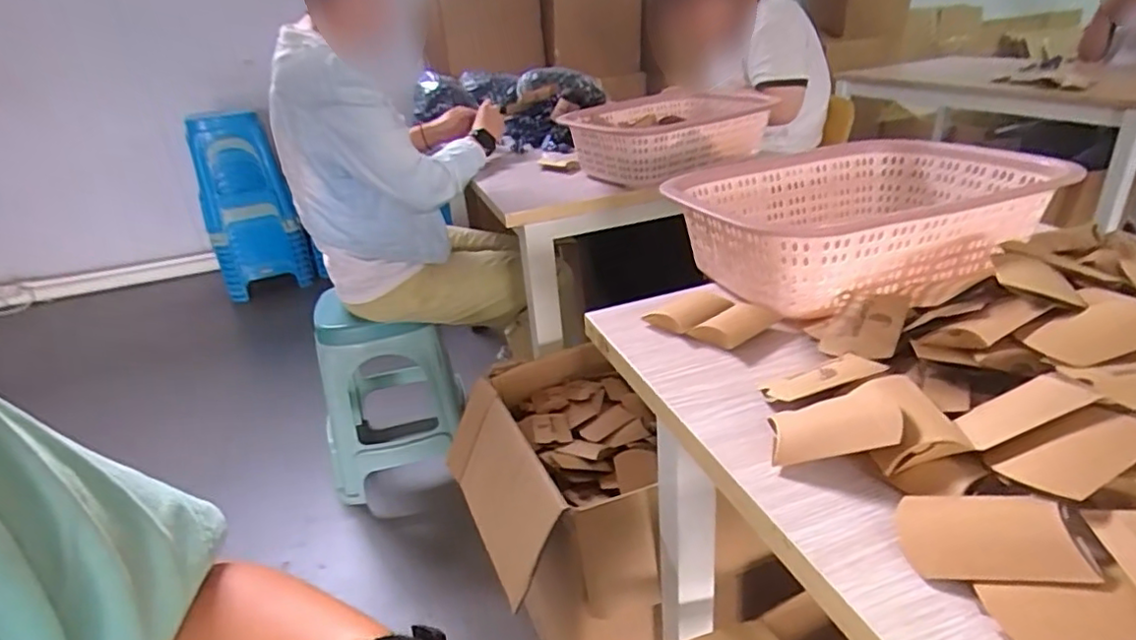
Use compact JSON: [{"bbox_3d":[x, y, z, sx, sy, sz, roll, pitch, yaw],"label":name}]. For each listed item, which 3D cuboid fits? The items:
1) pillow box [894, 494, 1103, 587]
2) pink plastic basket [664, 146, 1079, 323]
[{"bbox_3d":[0.231,0.123,0.343,0.086,0.013,0.057,-9,32,22],"label":"pillow box"},{"bbox_3d":[0.317,-0.115,0.689,0.373,0.091,0.299,-12,27,-13],"label":"pink plastic basket"}]

